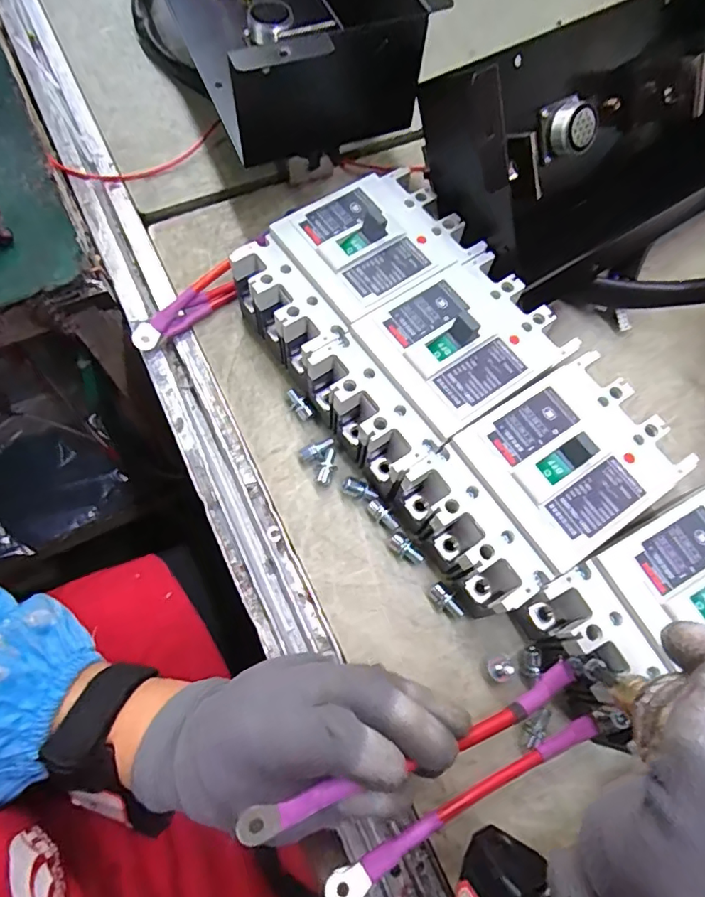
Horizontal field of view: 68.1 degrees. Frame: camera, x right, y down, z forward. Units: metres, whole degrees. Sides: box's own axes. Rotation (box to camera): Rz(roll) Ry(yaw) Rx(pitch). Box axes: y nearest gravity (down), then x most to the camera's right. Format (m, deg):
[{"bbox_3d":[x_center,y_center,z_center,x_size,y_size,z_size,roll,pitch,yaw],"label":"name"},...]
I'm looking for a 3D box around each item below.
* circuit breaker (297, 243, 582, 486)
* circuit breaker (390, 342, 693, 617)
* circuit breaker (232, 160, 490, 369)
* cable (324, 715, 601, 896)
[{"bbox_3d":[0.056,-0.049,0.344,0.146,0.071,0.093,-32,74,-13],"label":"circuit breaker"},{"bbox_3d":[0.112,0.022,0.320,0.147,0.069,0.091,-31,73,-13],"label":"circuit breaker"},{"bbox_3d":[0.002,-0.121,0.368,0.146,0.074,0.092,-33,74,-14],"label":"circuit breaker"},{"bbox_3d":[0.057,0.172,0.251,0.152,0.013,0.013,-24,72,-11],"label":"cable"}]

